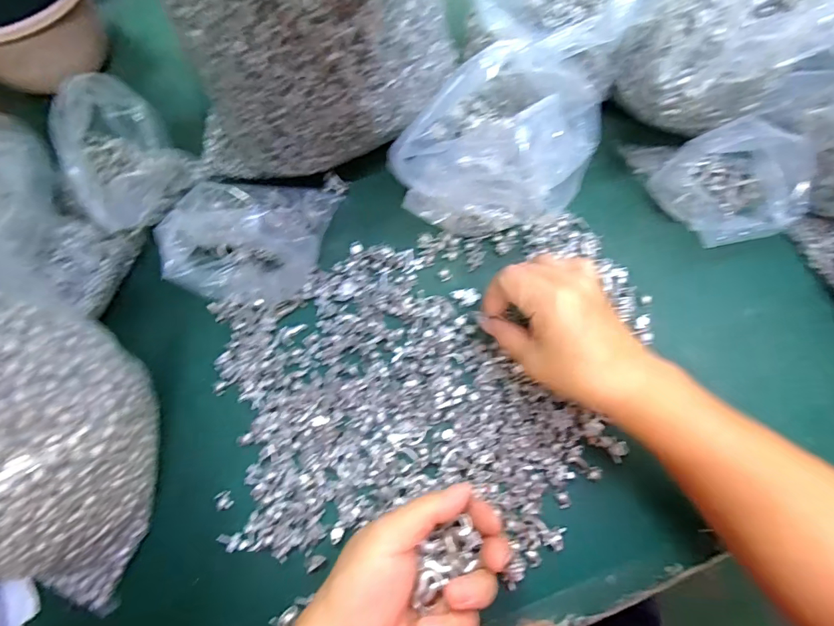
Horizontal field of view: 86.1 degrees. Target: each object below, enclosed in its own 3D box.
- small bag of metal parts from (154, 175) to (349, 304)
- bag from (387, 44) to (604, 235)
[{"bbox_3d":[-0.134,-0.070,0.377,0.126,0.053,0.112,0,72,0],"label":"small bag of metal parts"},{"bbox_3d":[0.060,-0.153,0.377,0.154,0.106,0.140,-1,72,0],"label":"bag"}]

